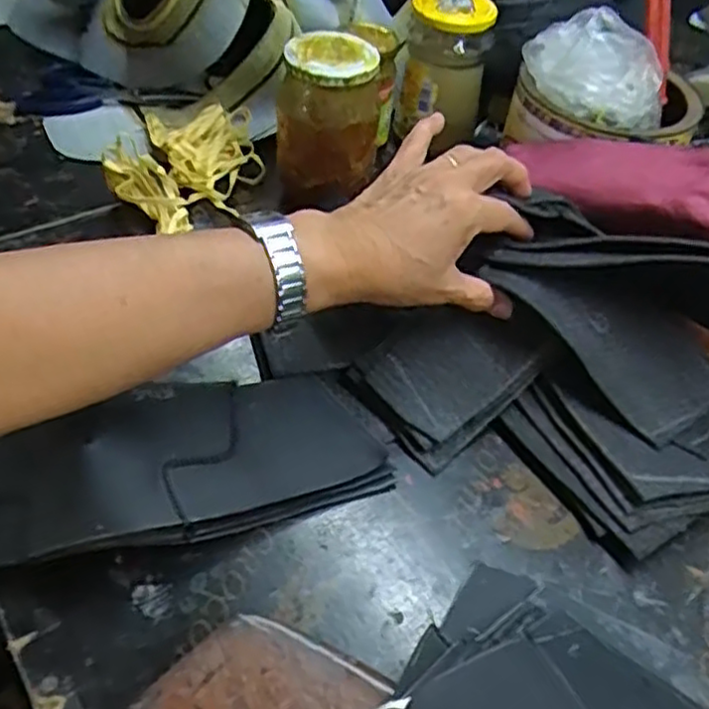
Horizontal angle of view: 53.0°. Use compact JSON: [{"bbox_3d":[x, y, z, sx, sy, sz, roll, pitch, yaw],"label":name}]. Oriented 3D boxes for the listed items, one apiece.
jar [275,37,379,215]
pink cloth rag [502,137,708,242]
[{"bbox_3d":[-0.020,-0.176,0.549,0.076,0.113,0.076,3,47,-3],"label":"jar"},{"bbox_3d":[0.180,-0.119,0.483,0.083,0.046,0.190,-25,37,-26],"label":"pink cloth rag"}]

